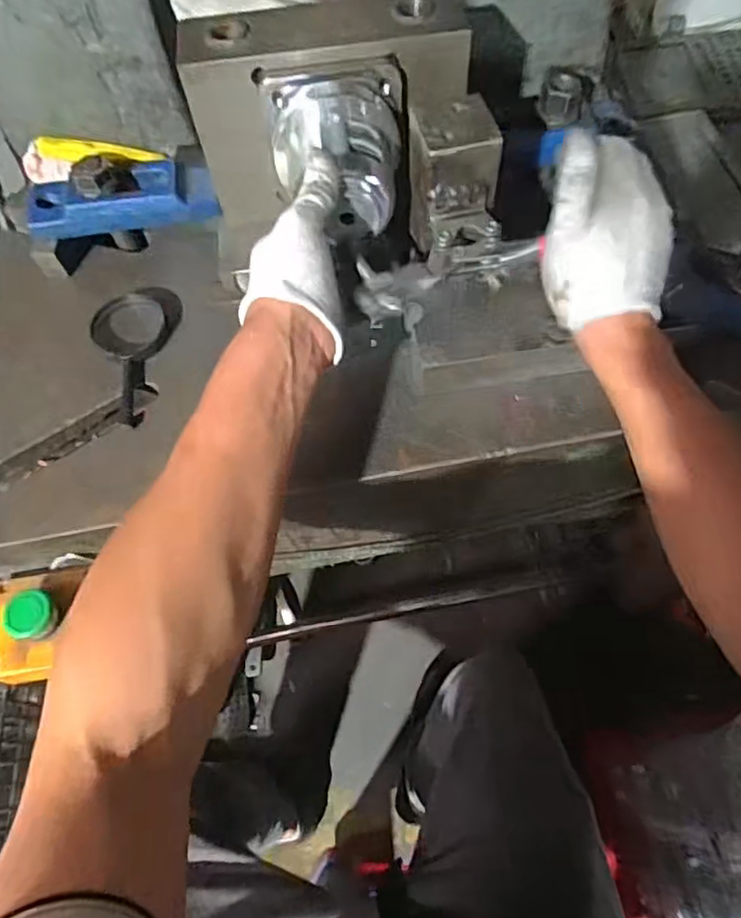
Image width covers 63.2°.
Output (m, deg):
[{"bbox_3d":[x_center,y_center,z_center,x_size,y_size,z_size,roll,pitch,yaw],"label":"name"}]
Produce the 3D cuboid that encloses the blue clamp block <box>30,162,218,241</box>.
[{"bbox_3d":[-0.211,-0.224,0.517,0.156,0.029,0.056,-8,66,-3],"label":"blue clamp block"}]

